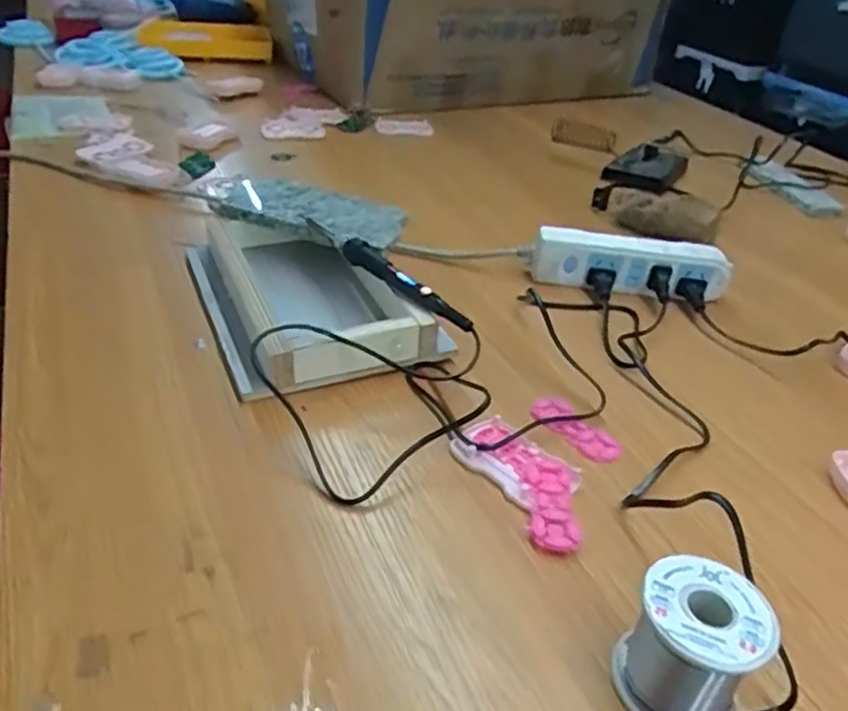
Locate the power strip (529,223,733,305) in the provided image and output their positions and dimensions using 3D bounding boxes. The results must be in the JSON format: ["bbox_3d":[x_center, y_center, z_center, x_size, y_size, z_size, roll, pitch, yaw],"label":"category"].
[{"bbox_3d":[0.209,-0.093,0.721,0.189,0.055,0.032,6,35,1],"label":"power strip"}]

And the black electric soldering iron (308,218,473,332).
[{"bbox_3d":[-0.036,-0.074,0.618,0.019,0.026,0.209,-26,45,-37],"label":"black electric soldering iron"}]

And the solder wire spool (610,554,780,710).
[{"bbox_3d":[0.134,0.145,0.359,0.060,0.065,0.061,4,35,-2],"label":"solder wire spool"}]

